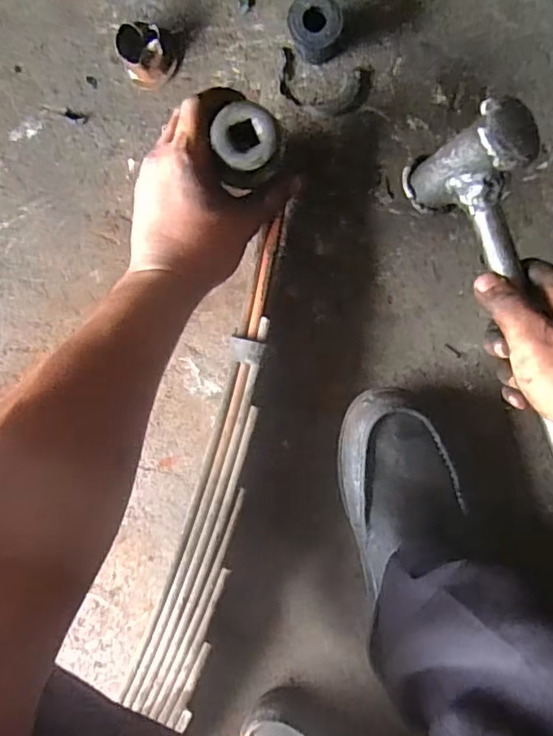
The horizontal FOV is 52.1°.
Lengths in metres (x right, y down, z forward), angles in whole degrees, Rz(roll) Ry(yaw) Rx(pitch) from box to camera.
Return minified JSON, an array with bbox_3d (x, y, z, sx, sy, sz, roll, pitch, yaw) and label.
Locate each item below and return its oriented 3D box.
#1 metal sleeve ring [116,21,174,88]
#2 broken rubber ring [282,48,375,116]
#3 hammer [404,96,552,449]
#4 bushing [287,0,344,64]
[{"bbox_3d":[-0.123,-0.287,0.520,0.041,0.037,0.043,1,95,6],"label":"metal sleeve ring"},{"bbox_3d":[0.044,-0.263,0.525,0.084,0.007,0.047,15,97,4],"label":"broken rubber ring"},{"bbox_3d":[0.177,-0.004,0.385,0.070,0.085,0.334,-18,89,7],"label":"hammer"},{"bbox_3d":[0.036,-0.297,0.501,0.046,0.049,0.050,1,95,6],"label":"bushing"}]

